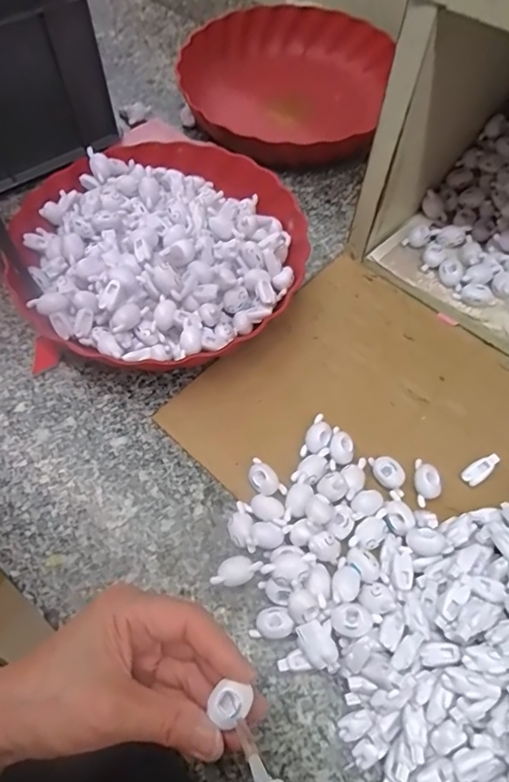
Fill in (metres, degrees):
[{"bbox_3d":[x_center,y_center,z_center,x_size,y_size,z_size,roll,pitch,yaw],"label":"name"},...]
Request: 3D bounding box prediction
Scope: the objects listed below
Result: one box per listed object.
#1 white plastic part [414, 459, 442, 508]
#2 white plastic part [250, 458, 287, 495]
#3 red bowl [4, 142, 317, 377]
[{"bbox_3d":[0.121,0.064,0.370,0.016,0.017,0.032,-5,61,-3],"label":"white plastic part"},{"bbox_3d":[0.007,0.064,0.371,0.018,0.018,0.032,-33,66,-17],"label":"white plastic part"},{"bbox_3d":[-0.080,-0.121,0.446,0.231,0.070,0.231,0,60,0],"label":"red bowl"}]

